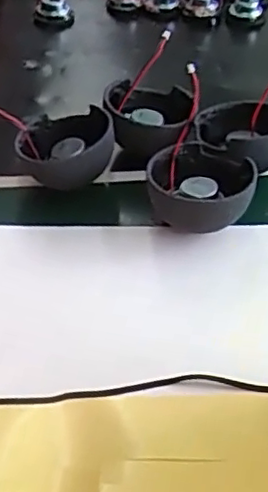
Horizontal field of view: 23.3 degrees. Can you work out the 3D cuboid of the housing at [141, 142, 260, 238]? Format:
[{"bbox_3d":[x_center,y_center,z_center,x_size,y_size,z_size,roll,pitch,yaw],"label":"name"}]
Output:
[{"bbox_3d":[0.040,-0.032,0.384,0.060,0.039,0.054,8,43,10],"label":"housing"}]

